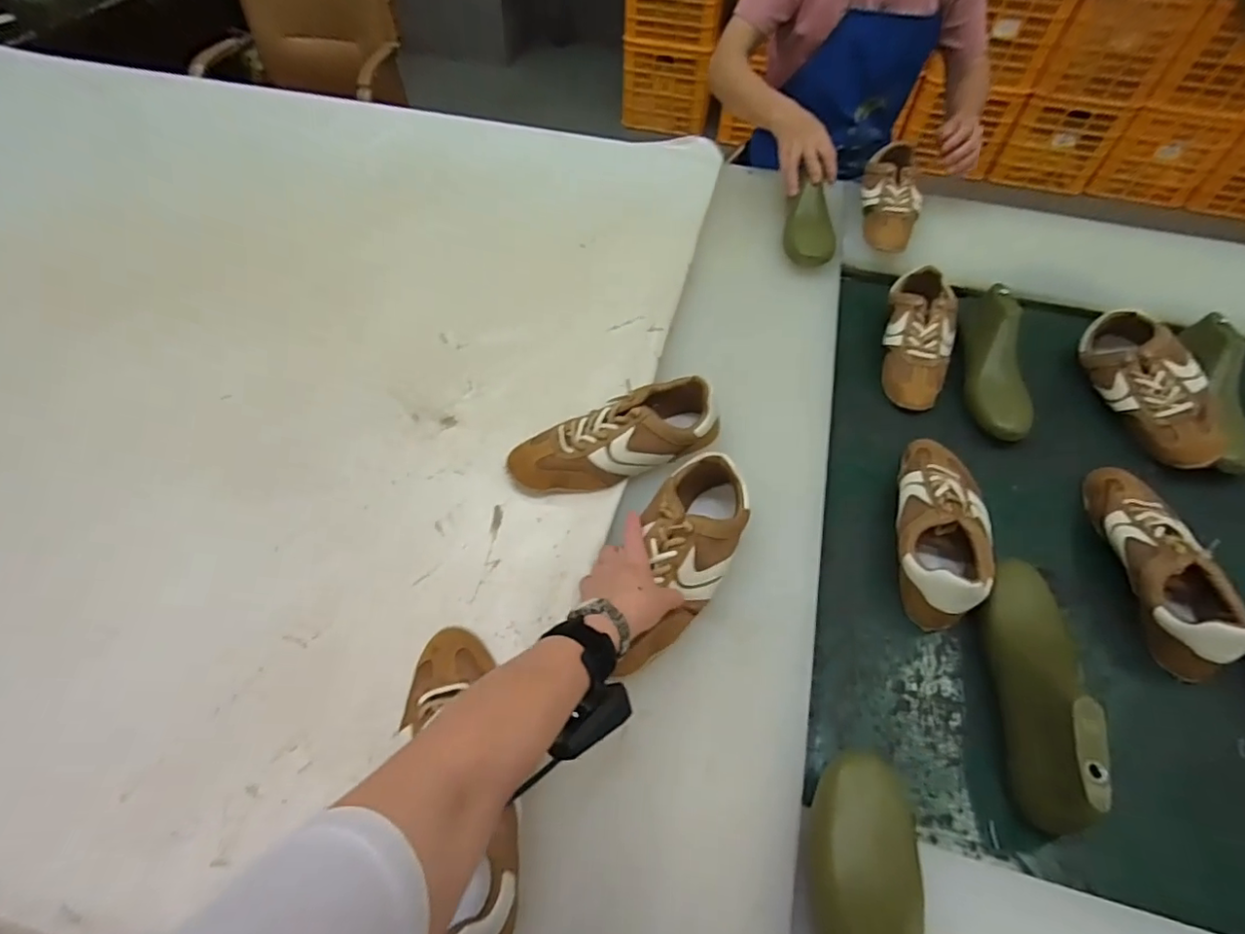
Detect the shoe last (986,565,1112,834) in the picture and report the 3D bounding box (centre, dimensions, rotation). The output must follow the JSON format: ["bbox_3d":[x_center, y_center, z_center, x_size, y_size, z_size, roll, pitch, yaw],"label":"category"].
[{"bbox_3d":[0.404,0.199,0.557,0.067,0.077,0.273,17,57,11],"label":"shoe last"}]

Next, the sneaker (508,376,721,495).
[{"bbox_3d":[-0.009,-0.028,0.680,0.242,0.085,0.079,-17,56,-13],"label":"sneaker"}]

